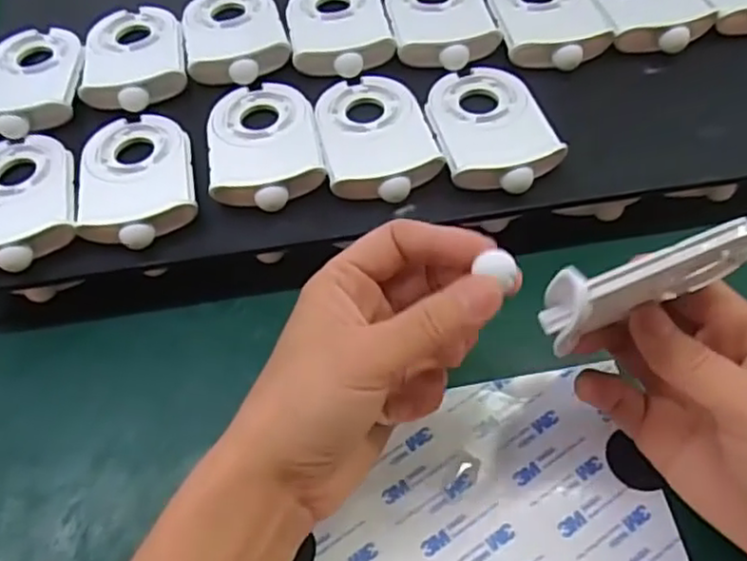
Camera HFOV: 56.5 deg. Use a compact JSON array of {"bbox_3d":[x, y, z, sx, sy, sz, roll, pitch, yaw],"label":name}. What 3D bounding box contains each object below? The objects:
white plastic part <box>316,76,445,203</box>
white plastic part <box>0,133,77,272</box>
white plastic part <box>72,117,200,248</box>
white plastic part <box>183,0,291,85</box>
[{"bbox_3d":[0.000,-0.080,0.366,0.057,0.010,0.090,-12,59,-3],"label":"white plastic part"},{"bbox_3d":[-0.184,-0.045,0.353,0.057,0.014,0.089,-17,59,-6],"label":"white plastic part"},{"bbox_3d":[-0.125,-0.057,0.361,0.058,0.010,0.091,-12,59,-3],"label":"white plastic part"},{"bbox_3d":[-0.083,-0.150,0.410,0.057,0.013,0.085,-12,59,-3],"label":"white plastic part"}]

